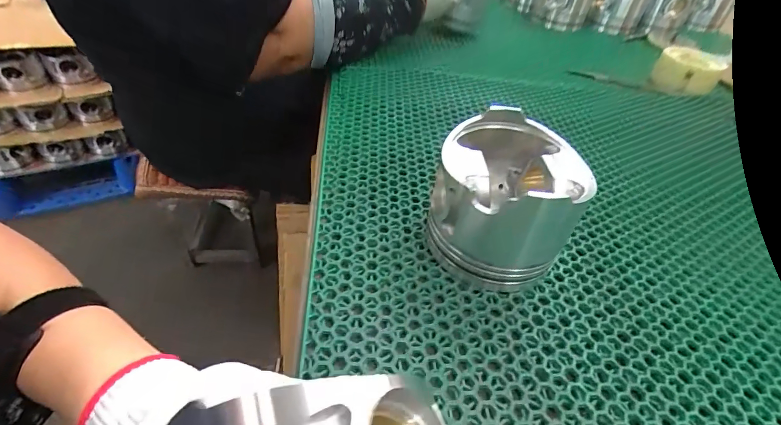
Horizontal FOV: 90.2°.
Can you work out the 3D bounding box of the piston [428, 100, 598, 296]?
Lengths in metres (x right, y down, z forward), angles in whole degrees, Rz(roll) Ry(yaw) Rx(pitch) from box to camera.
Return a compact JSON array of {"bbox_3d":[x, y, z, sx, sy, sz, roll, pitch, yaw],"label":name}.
[{"bbox_3d":[0.088,-0.012,0.318,0.101,0.098,0.111,14,43,8],"label":"piston"}]

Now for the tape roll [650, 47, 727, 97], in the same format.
[{"bbox_3d":[0.494,-0.238,0.648,0.095,0.053,0.108,32,48,25],"label":"tape roll"}]

